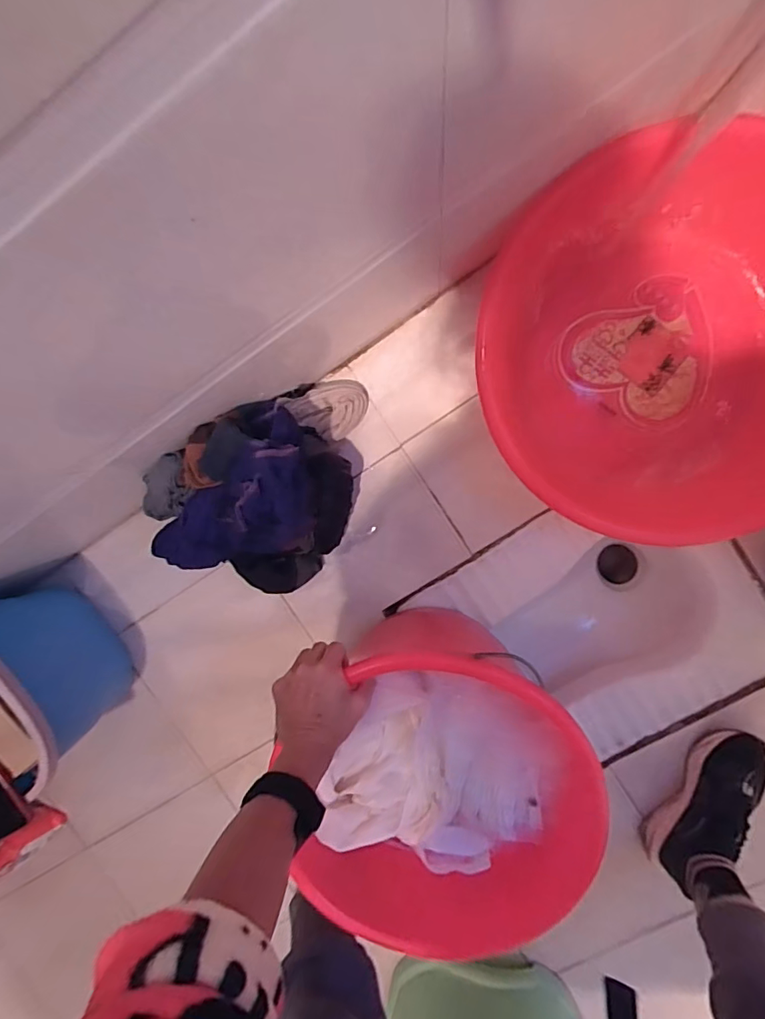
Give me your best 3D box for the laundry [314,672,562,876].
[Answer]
[{"bbox_3d":[0.067,0.318,0.587,0.234,0.086,0.246,25,99,4],"label":"laundry"}]

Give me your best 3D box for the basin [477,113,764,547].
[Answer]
[{"bbox_3d":[0.375,-0.195,0.654,0.465,0.149,0.421,34,99,3],"label":"basin"}]

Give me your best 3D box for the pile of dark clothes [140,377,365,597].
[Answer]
[{"bbox_3d":[-0.141,-0.024,0.706,0.315,0.240,0.235,-35,91,10],"label":"pile of dark clothes"}]

